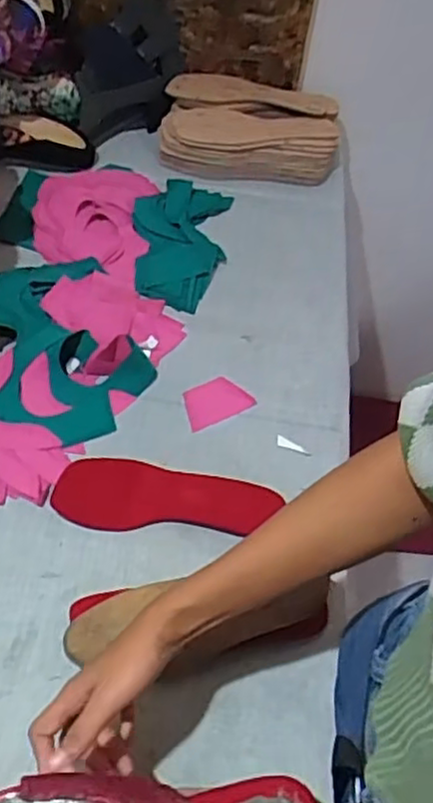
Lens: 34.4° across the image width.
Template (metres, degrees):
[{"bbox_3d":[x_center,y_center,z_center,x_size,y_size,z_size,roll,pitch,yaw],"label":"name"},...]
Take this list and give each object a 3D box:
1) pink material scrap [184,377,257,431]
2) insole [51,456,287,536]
[{"bbox_3d":[-0.001,-0.002,0.811,0.077,0.004,0.056,-23,58,-12],"label":"pink material scrap"},{"bbox_3d":[-0.051,0.098,0.725,0.225,0.009,0.073,4,67,0],"label":"insole"}]

